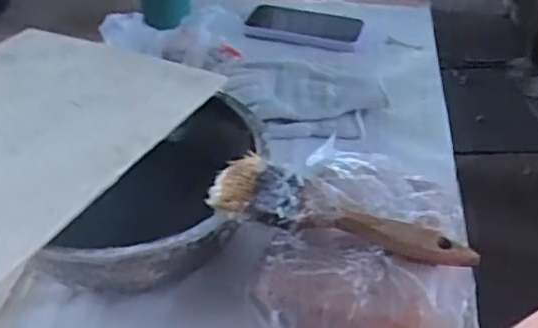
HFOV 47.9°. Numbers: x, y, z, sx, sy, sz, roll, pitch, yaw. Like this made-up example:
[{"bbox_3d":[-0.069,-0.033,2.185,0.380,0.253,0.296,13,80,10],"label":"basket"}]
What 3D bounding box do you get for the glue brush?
[{"bbox_3d":[0.048,0.033,0.406,0.175,0.039,0.049,6,40,7],"label":"glue brush"}]

